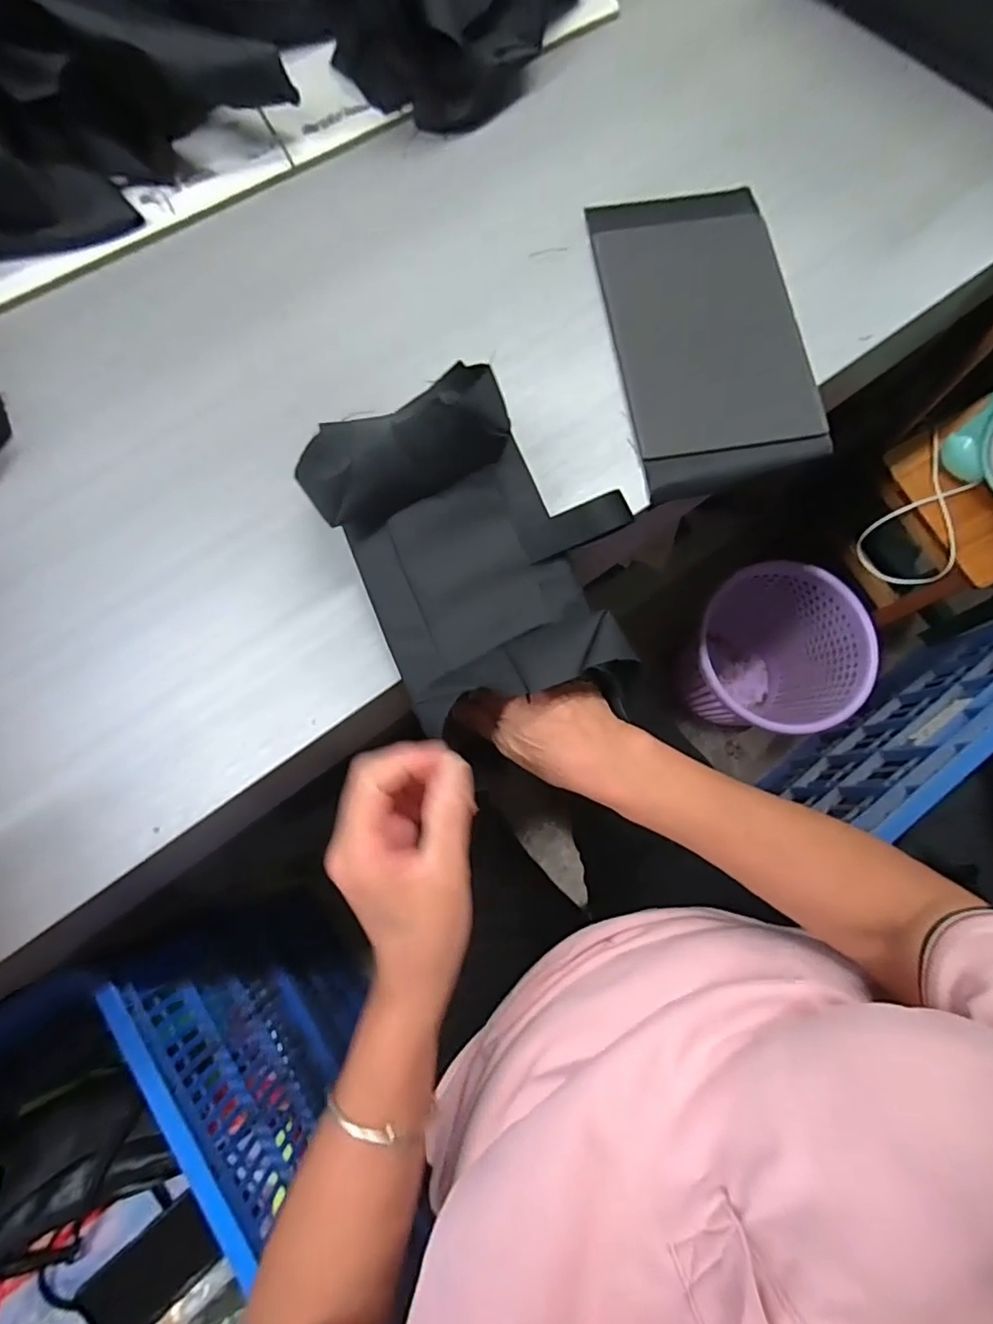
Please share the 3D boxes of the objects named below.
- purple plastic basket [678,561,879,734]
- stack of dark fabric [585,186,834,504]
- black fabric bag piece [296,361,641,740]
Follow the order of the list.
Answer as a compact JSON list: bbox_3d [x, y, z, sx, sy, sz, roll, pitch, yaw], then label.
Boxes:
[{"bbox_3d":[0.469,-0.002,1.039,0.264,0.296,0.244,40,80,7],"label":"purple plastic basket"},{"bbox_3d":[0.176,-0.283,0.493,0.149,0.017,0.292,-9,78,-3],"label":"stack of dark fabric"},{"bbox_3d":[-0.002,-0.071,0.404,0.183,0.073,0.233,-26,80,-6],"label":"black fabric bag piece"}]

